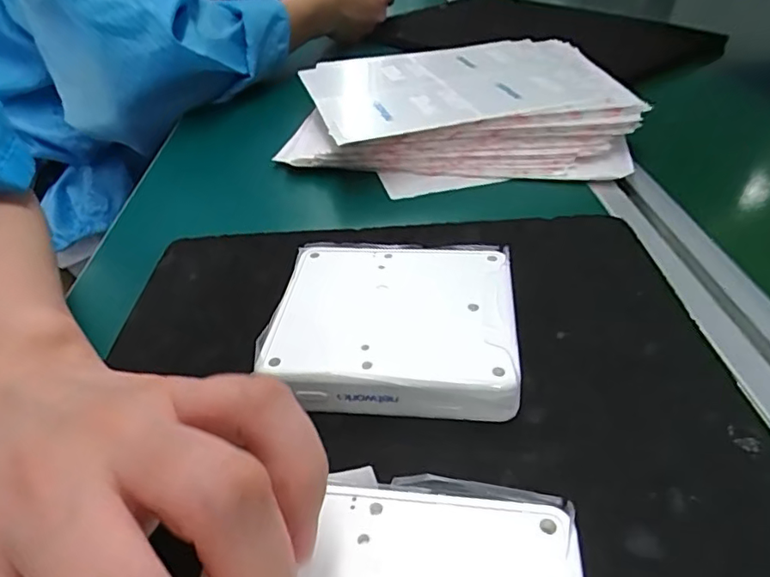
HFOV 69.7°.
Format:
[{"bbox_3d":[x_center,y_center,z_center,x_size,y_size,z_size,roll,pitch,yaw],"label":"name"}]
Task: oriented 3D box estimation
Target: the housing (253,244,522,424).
[{"bbox_3d":[0.001,0.014,0.226,0.098,0.020,0.083,1,39,7],"label":"housing"}]

